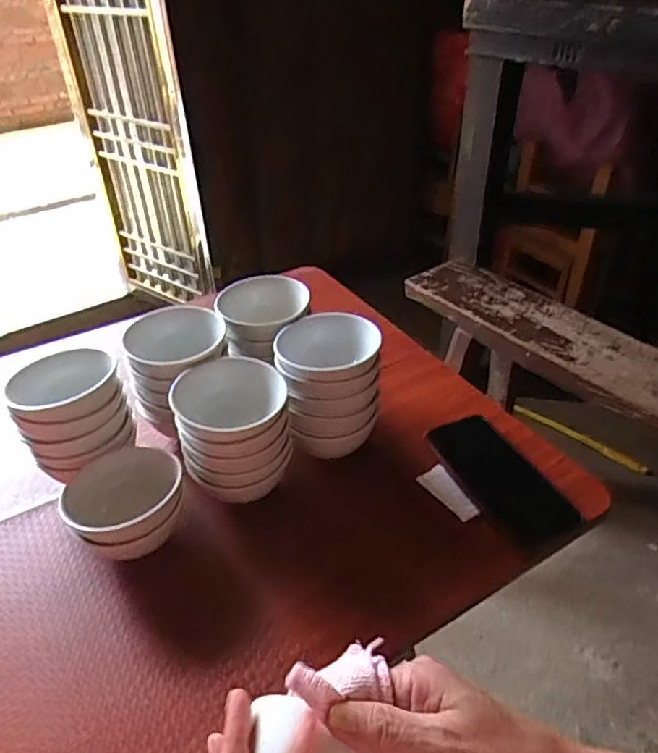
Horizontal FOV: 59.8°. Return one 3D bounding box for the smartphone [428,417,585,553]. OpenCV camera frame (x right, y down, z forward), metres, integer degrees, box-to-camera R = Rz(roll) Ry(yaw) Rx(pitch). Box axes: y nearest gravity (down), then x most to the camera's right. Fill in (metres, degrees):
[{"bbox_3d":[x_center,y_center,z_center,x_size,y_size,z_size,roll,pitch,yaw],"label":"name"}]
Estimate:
[{"bbox_3d":[0.169,0.096,0.564,0.082,0.013,0.159,-17,39,-21],"label":"smartphone"}]

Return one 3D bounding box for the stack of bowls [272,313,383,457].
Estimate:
[{"bbox_3d":[0.001,0.015,0.567,0.093,0.131,0.090,3,36,5],"label":"stack of bowls"}]

